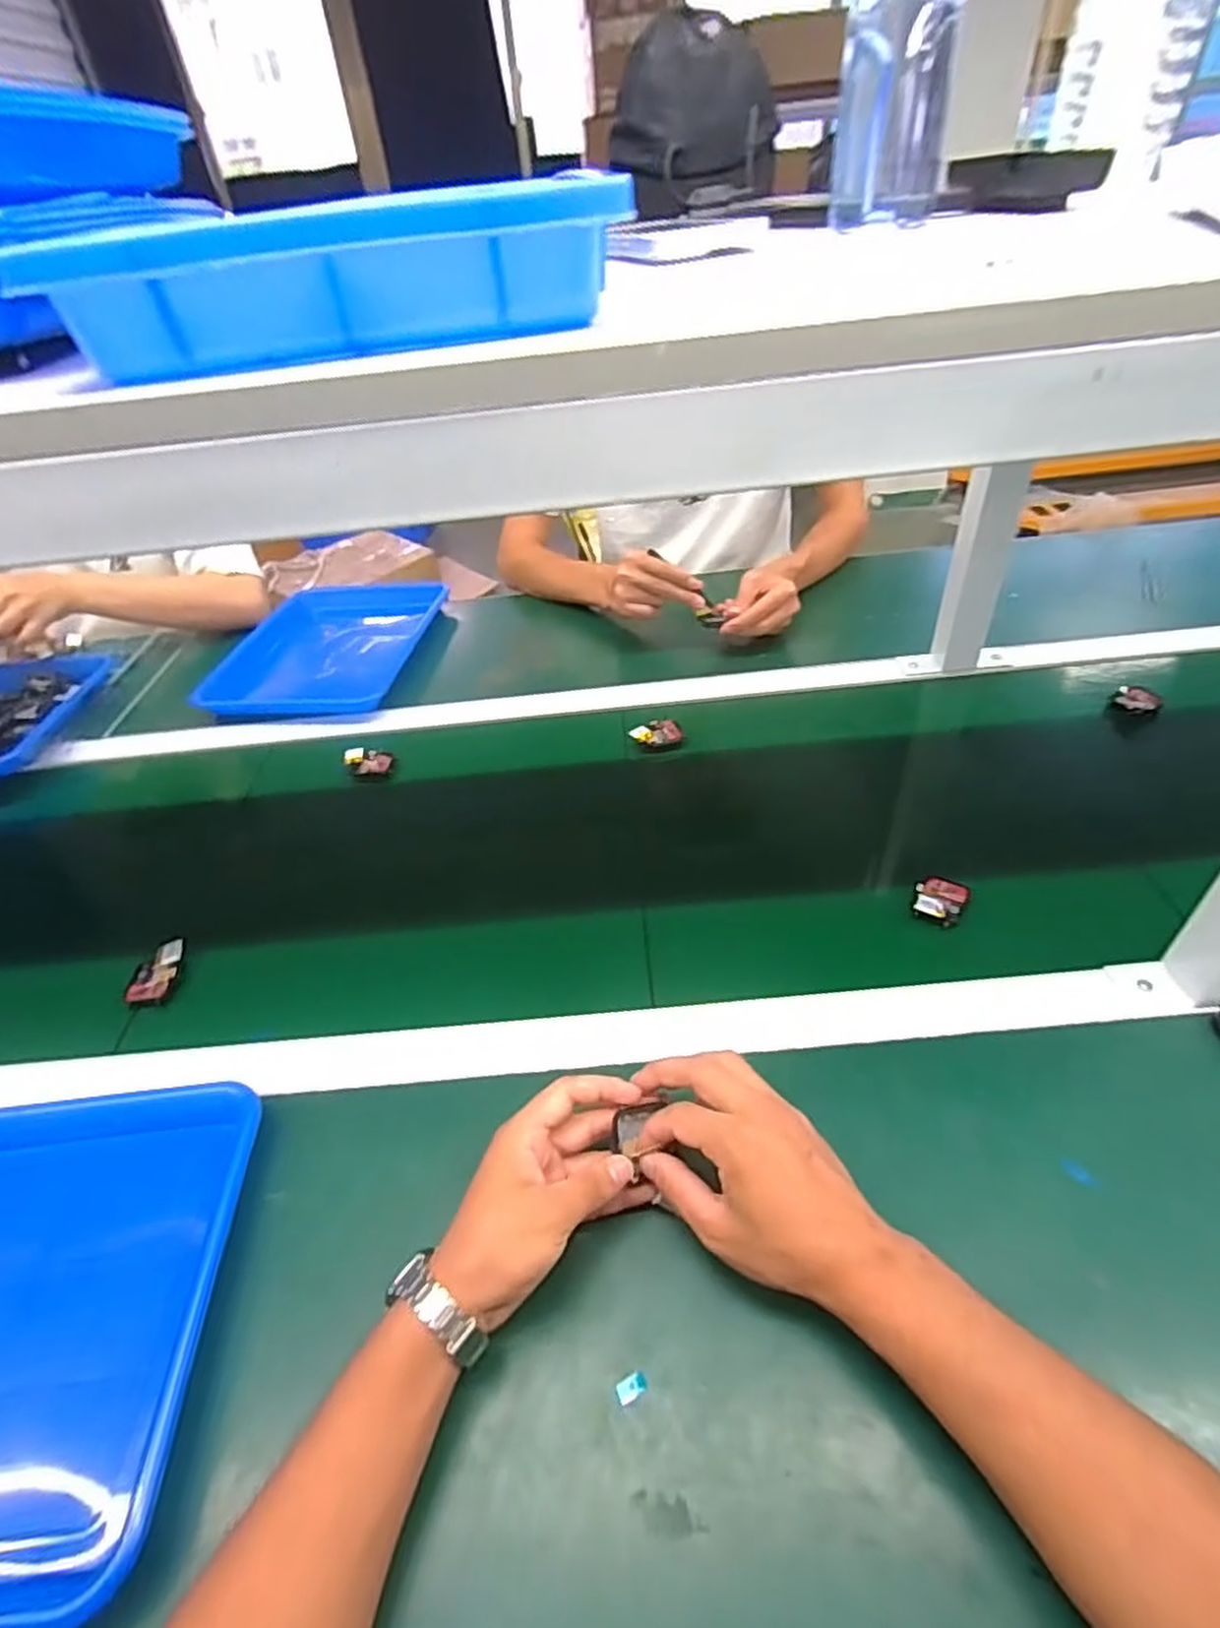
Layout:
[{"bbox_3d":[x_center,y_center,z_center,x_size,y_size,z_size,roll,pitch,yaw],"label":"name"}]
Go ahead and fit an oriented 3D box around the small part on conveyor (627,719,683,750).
[{"bbox_3d":[0.050,-0.084,0.782,0.054,0.020,0.031,-2,43,5],"label":"small part on conveyor"}]

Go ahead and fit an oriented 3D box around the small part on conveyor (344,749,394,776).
[{"bbox_3d":[-0.262,-0.055,0.785,0.052,0.018,0.032,2,44,10],"label":"small part on conveyor"}]

